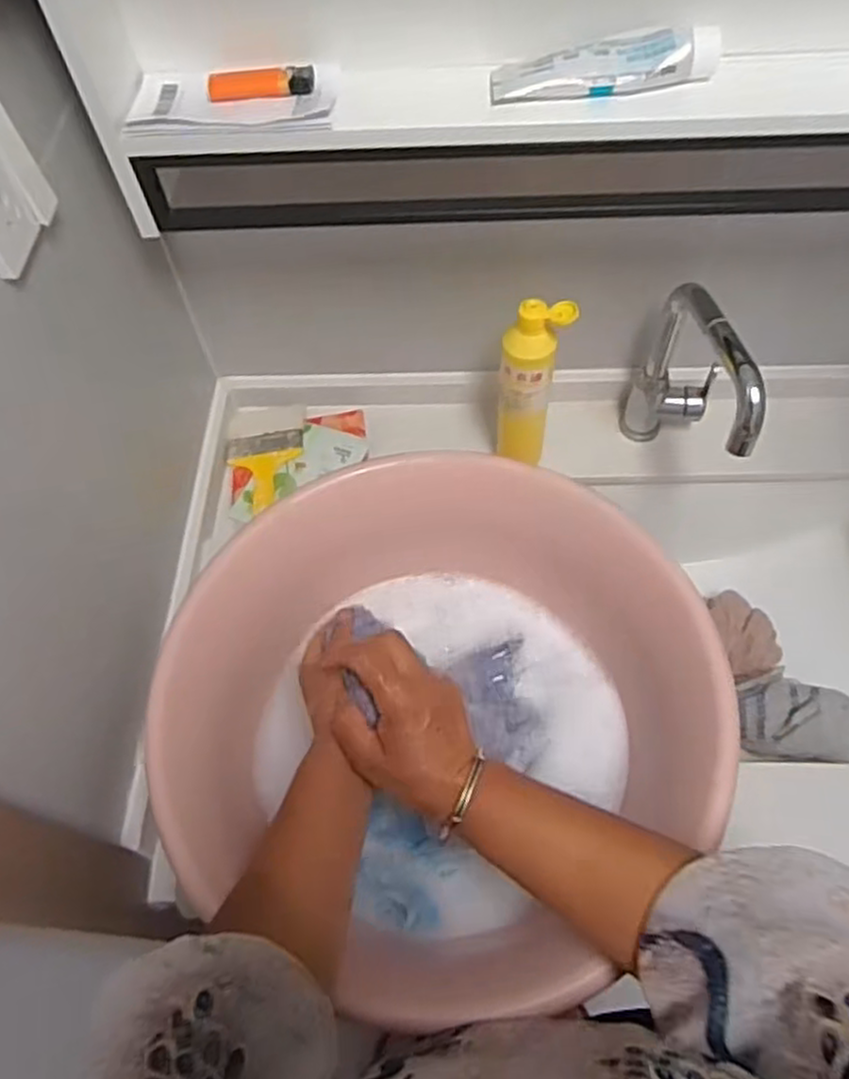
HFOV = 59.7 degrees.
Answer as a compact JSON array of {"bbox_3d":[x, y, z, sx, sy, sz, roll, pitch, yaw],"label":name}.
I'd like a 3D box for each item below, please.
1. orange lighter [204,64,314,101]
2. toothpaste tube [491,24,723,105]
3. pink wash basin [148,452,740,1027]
[{"bbox_3d":[-0.128,-0.355,0.577,0.083,0.015,0.020,-3,60,2],"label":"orange lighter"},{"bbox_3d":[0.132,-0.348,0.540,0.161,0.031,0.039,-6,60,0],"label":"toothpaste tube"},{"bbox_3d":[0.021,0.140,0.611,0.397,0.154,0.402,-2,60,3],"label":"pink wash basin"}]

